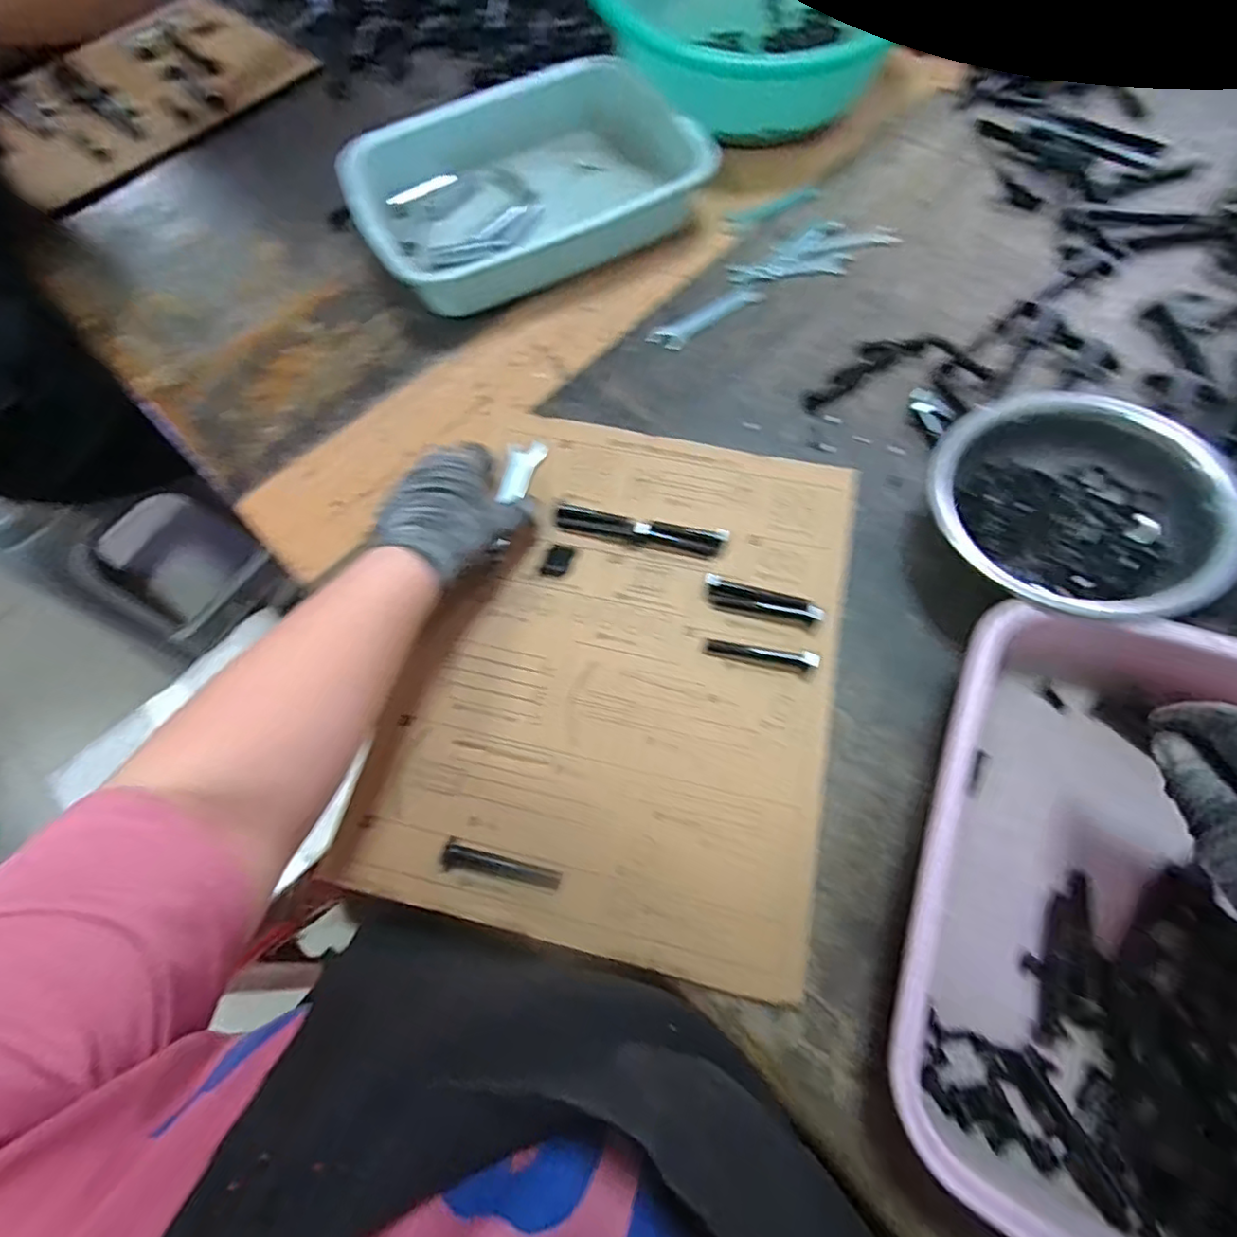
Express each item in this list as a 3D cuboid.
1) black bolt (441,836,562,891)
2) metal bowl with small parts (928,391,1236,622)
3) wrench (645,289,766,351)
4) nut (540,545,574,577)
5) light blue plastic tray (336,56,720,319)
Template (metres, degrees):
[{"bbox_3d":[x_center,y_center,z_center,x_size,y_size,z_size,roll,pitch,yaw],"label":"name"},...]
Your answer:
[{"bbox_3d":[-0.072,0.154,0.369,0.073,0.012,0.016,12,69,8],"label":"black bolt"},{"bbox_3d":[0.300,-0.074,0.409,0.169,0.079,0.162,-1,68,2],"label":"metal bowl with small parts"},{"bbox_3d":[0.082,-0.275,0.549,0.114,0.004,0.027,-30,69,-9],"label":"wrench"},{"bbox_3d":[-0.046,-0.044,0.456,0.017,0.004,0.026,19,70,10],"label":"nut"},{"bbox_3d":[-0.086,-0.414,0.575,0.310,0.071,0.205,-24,69,-7],"label":"light blue plastic tray"}]

